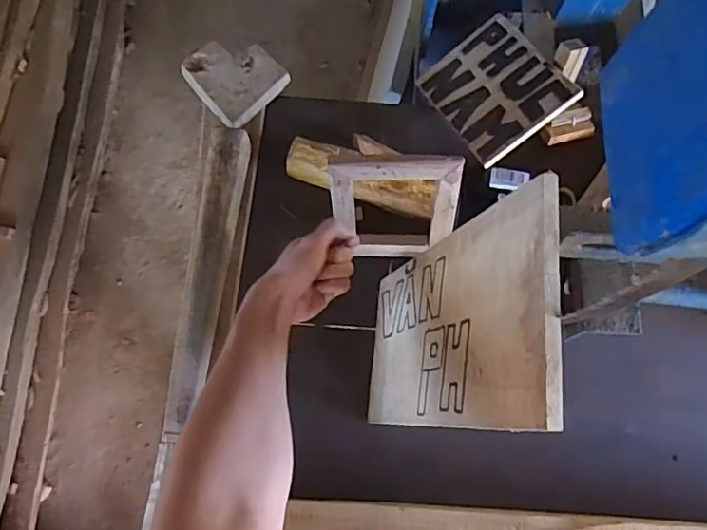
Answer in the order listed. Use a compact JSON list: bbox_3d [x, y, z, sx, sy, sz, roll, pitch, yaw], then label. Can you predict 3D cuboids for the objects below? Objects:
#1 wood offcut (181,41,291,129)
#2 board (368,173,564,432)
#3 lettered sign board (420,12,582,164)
[{"bbox_3d":[-0.165,-0.263,0.754,0.112,0.025,0.121,-42,79,-13],"label":"wood offcut"},{"bbox_3d":[0.082,0.059,0.521,0.010,0.353,0.178,10,73,-15],"label":"board"},{"bbox_3d":[0.192,-0.241,0.749,0.147,0.007,0.181,-38,65,13],"label":"lettered sign board"}]

